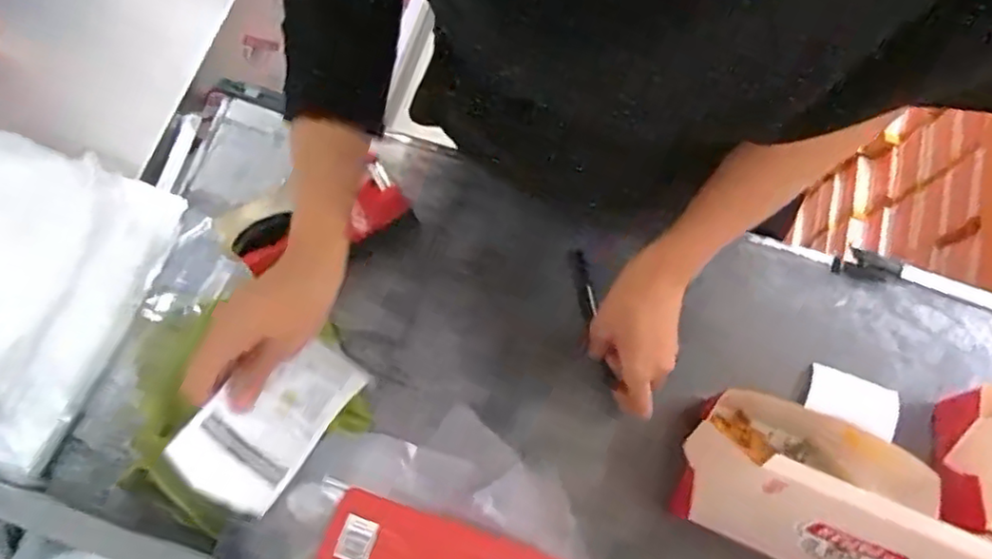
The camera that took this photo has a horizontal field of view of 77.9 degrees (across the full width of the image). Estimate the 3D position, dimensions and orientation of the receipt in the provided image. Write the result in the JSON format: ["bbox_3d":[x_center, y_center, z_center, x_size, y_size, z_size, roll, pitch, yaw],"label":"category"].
[{"bbox_3d":[-0.159,0.096,0.431,0.076,0.010,0.122,40,65,-11],"label":"receipt"}]

